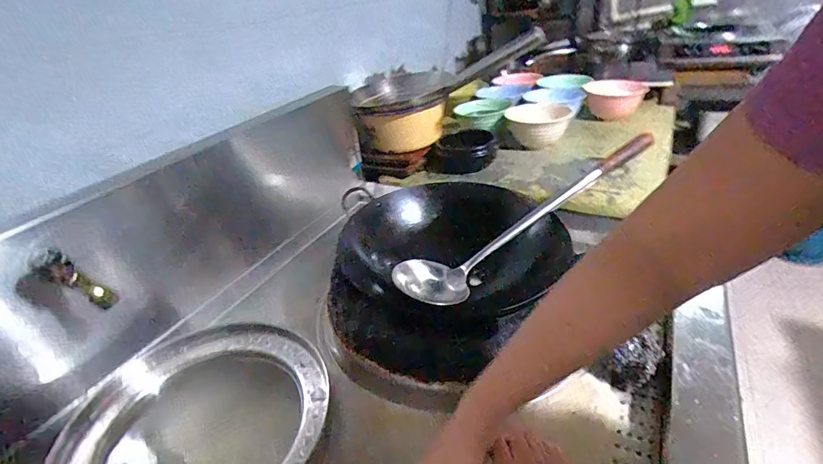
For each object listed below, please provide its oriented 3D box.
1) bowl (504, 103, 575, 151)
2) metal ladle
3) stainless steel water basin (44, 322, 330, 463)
[{"bbox_3d":[0.333,-0.280,1.109,0.160,0.083,0.147,5,33,21],"label":"bowl"},{"bbox_3d":[0.195,-0.022,0.677,0.480,0.053,0.088,-31,33,-3],"label":"metal ladle"},{"bbox_3d":[-0.249,0.237,0.508,0.294,0.068,0.278,-6,31,3],"label":"stainless steel water basin"}]

